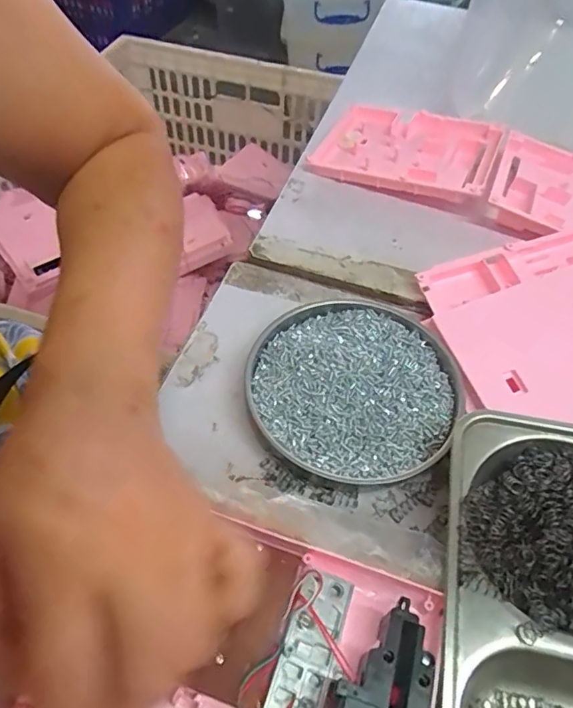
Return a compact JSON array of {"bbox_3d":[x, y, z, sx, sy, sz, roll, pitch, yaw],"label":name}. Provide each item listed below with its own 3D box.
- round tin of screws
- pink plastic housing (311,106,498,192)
[{"bbox_3d":[0.042,0.022,0.346,0.133,0.018,0.126,1,52,-1],"label":"round tin of screws"},{"bbox_3d":[0.110,-0.189,0.495,0.152,0.029,0.113,22,55,14],"label":"pink plastic housing"}]

